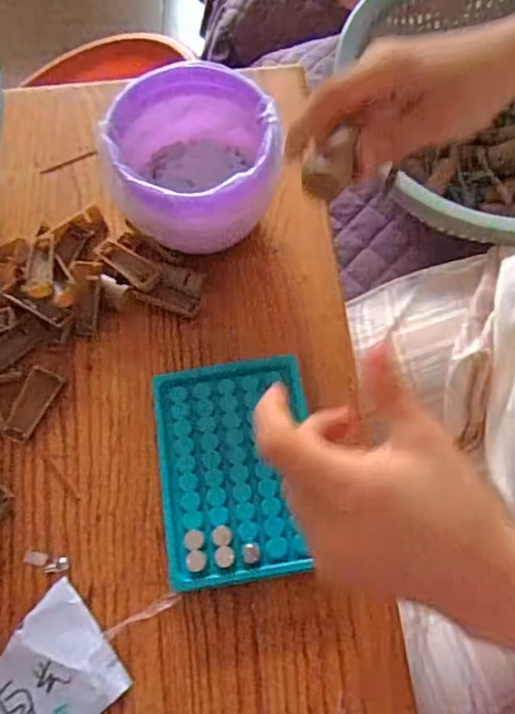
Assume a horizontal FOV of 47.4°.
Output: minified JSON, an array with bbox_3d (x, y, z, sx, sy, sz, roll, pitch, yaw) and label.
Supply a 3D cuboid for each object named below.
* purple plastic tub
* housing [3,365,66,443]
[{"bbox_3d":[-0.042,-0.129,0.412,0.107,0.088,0.108,-1,66,1],"label":"purple plastic tub"},{"bbox_3d":[-0.151,0.031,0.390,0.022,0.004,0.050,28,71,-4],"label":"housing"}]

